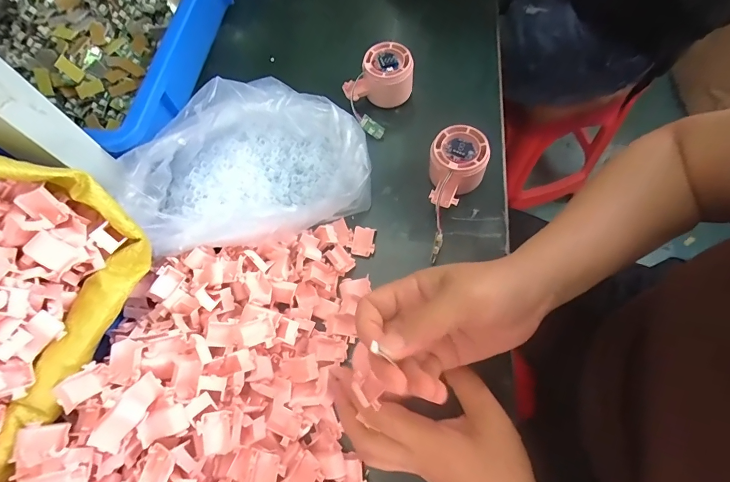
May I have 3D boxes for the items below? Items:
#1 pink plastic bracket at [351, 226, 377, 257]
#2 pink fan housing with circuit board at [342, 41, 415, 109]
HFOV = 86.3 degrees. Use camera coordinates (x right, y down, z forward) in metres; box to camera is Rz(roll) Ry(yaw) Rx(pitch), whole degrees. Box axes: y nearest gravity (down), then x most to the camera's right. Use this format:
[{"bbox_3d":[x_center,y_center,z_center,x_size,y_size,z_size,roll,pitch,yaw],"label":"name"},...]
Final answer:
[{"bbox_3d":[-0.001,0.000,0.415,0.024,0.004,0.032,7,68,7],"label":"pink plastic bracket"},{"bbox_3d":[0.015,-0.197,0.471,0.083,0.046,0.062,0,70,2],"label":"pink fan housing with circuit board"}]

